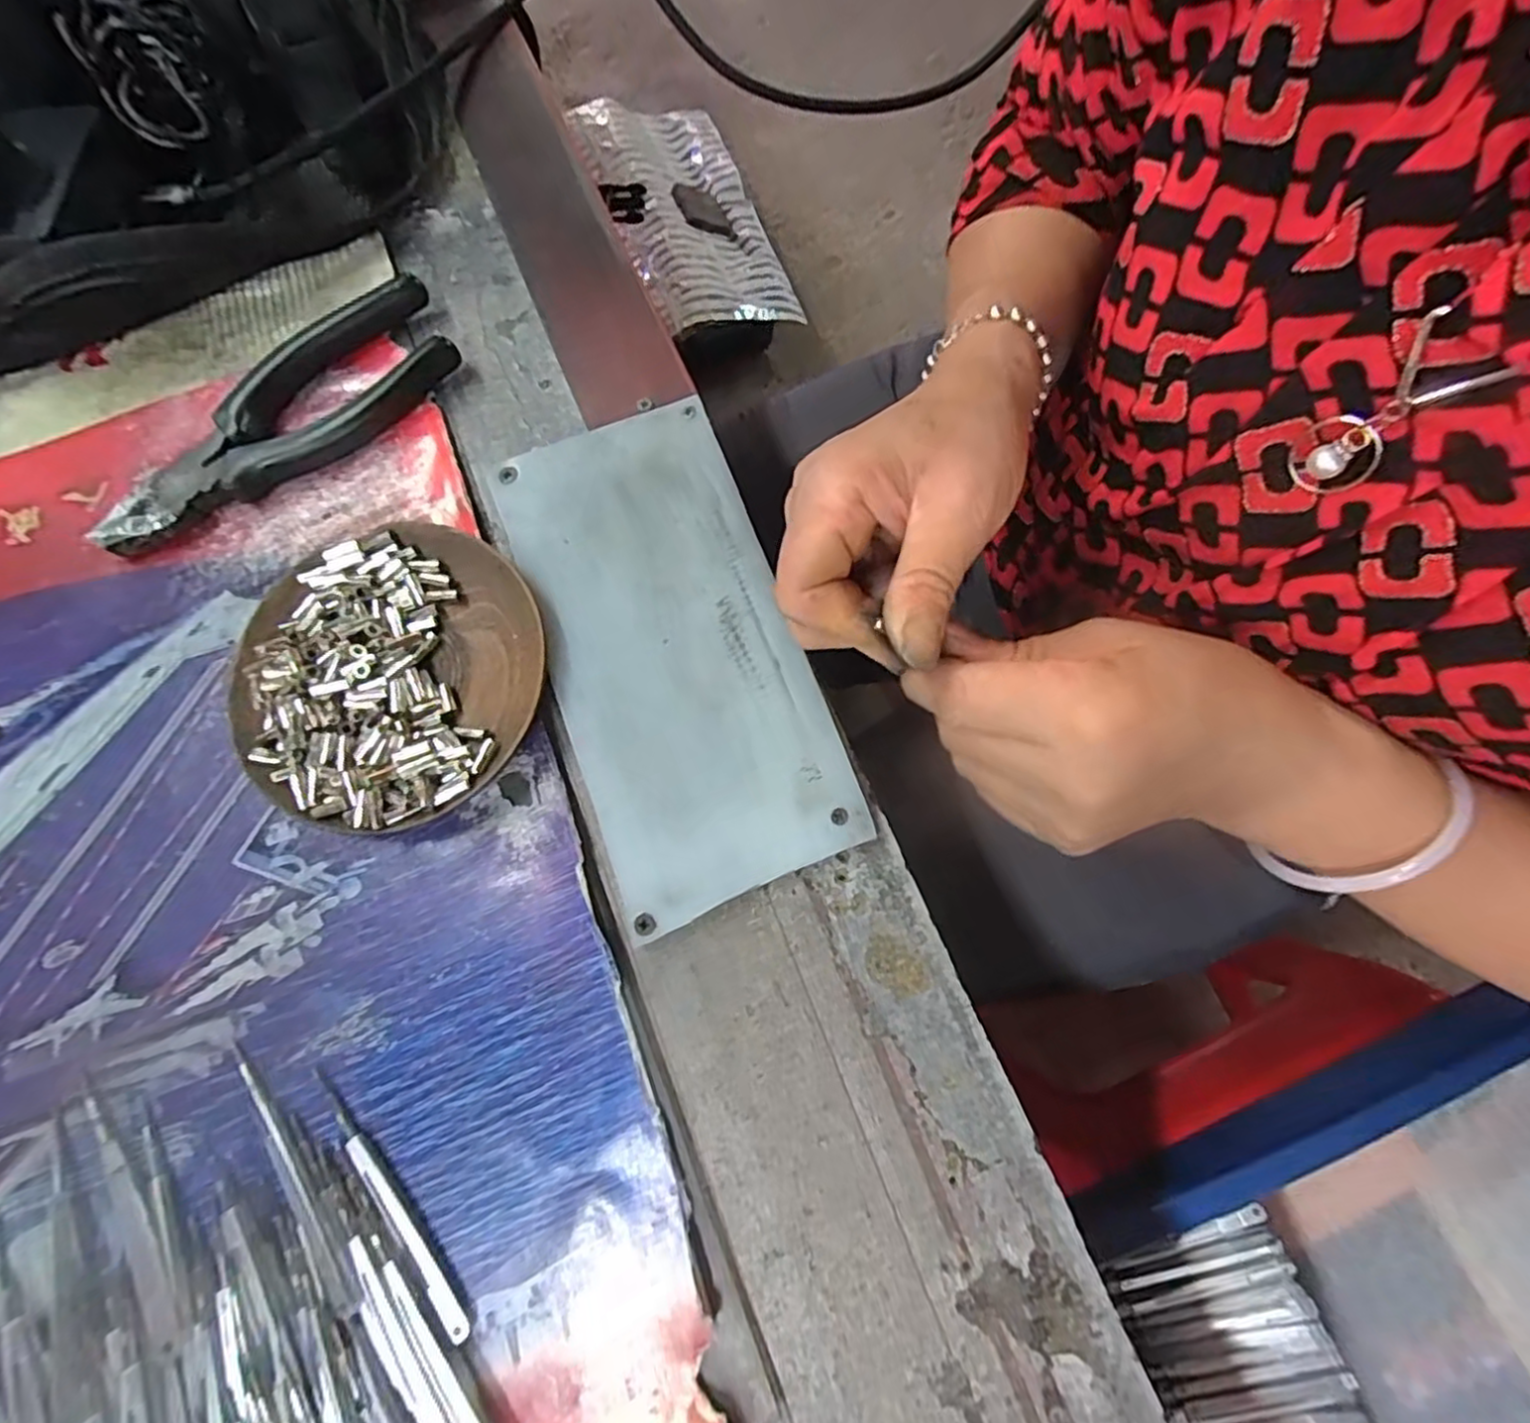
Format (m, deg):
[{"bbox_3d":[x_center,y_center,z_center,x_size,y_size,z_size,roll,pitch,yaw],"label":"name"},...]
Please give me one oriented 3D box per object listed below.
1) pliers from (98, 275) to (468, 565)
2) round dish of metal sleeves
[{"bbox_3d":[-0.204,-0.121,0.294,0.164,0.017,0.050,-44,78,-10],"label":"pliers"},{"bbox_3d":[-0.141,-0.014,0.262,0.106,0.020,0.115,0,75,1],"label":"round dish of metal sleeves"}]

